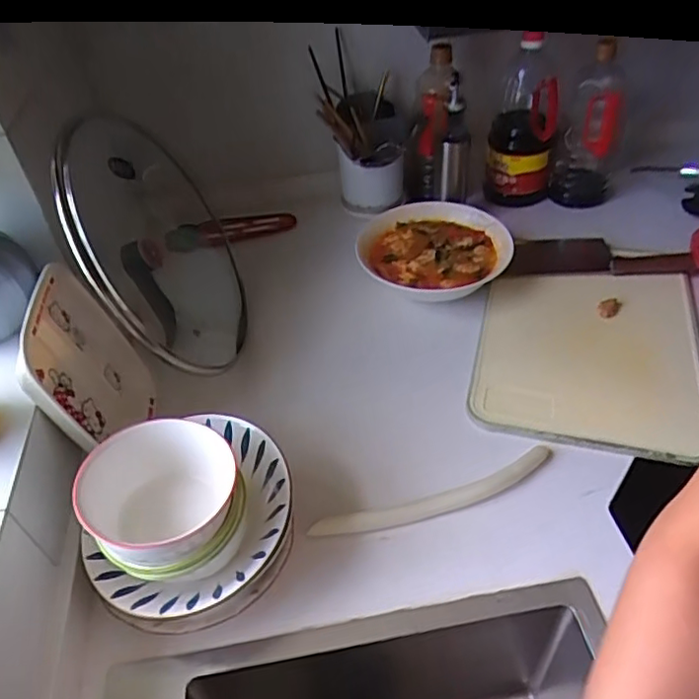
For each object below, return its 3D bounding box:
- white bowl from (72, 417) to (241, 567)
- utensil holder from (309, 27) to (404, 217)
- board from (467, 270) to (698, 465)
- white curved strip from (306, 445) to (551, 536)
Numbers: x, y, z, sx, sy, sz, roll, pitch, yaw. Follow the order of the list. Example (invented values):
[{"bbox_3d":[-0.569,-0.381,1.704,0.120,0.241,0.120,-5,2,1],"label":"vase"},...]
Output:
[{"bbox_3d":[-0.158,0.130,0.524,0.125,0.074,0.120,-3,44,3],"label":"white bowl"},{"bbox_3d":[0.019,-0.348,0.955,0.132,0.251,0.142,-7,44,-1],"label":"utensil holder"},{"bbox_3d":[0.308,-0.006,0.771,0.272,0.023,0.309,10,52,10],"label":"board"},{"bbox_3d":[0.095,0.158,0.640,0.274,0.021,0.031,-16,45,-10],"label":"white curved strip"}]

